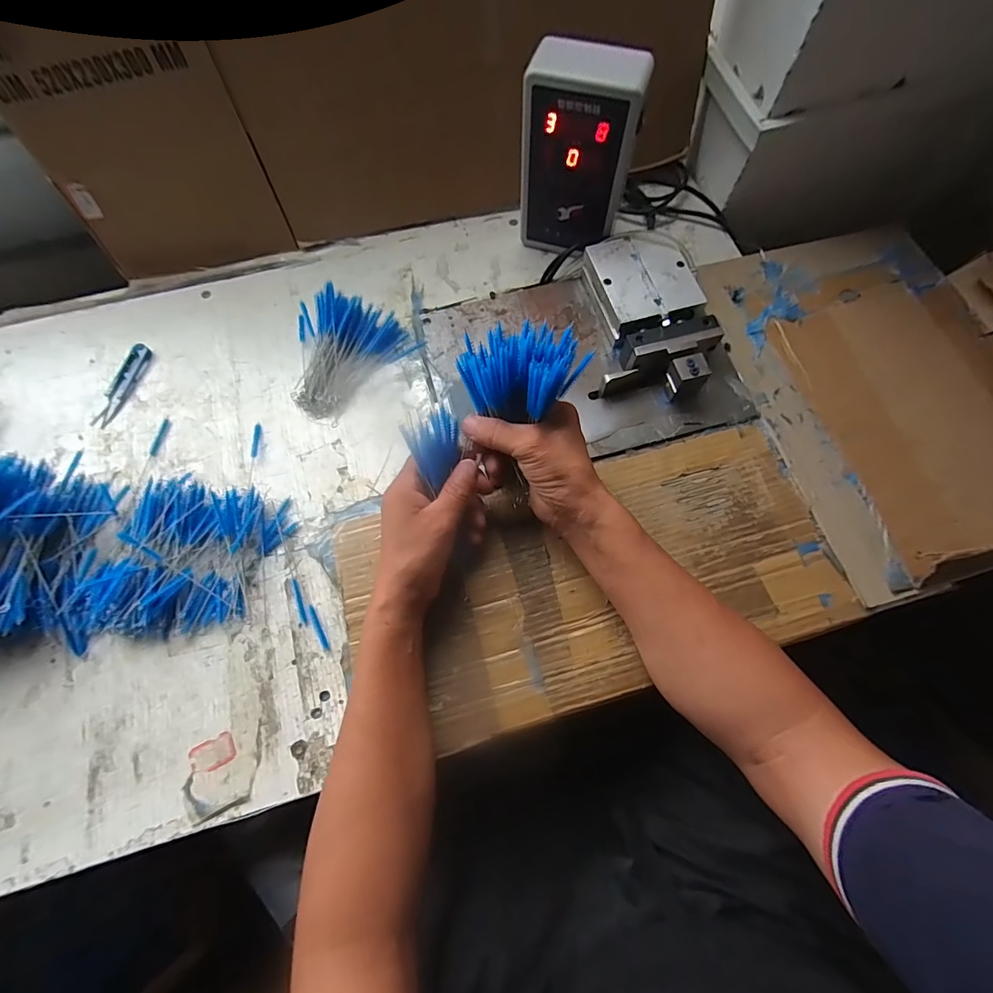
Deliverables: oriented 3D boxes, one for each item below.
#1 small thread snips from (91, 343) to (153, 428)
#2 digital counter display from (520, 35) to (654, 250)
[{"bbox_3d":[-0.418,-0.125,0.502,0.027,0.007,0.104,15,71,7],"label":"small thread snips"},{"bbox_3d":[0.087,-0.350,0.476,0.108,0.187,0.054,22,72,10],"label":"digital counter display"}]

